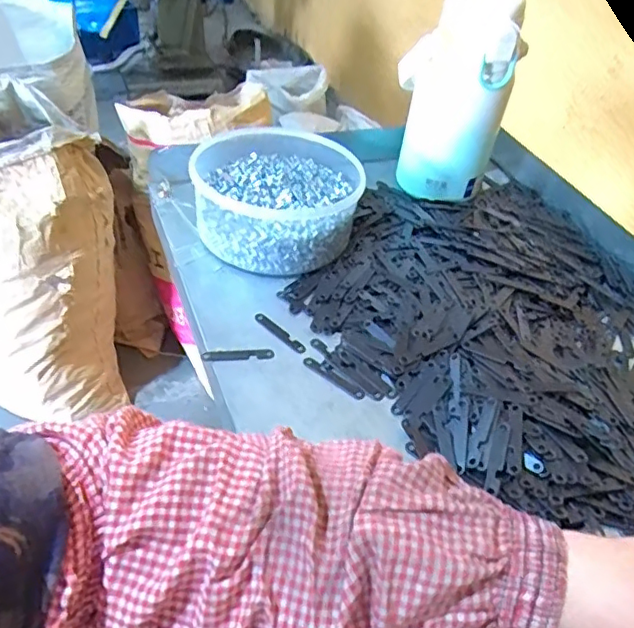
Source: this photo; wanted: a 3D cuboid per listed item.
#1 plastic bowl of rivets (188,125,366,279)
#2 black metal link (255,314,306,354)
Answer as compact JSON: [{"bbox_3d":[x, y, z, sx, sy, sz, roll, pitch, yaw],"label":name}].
[{"bbox_3d":[-0.034,-0.113,0.545,0.149,0.058,0.170,12,43,4],"label":"plastic bowl of rivets"},{"bbox_3d":[-0.028,0.014,0.458,0.052,0.004,0.009,35,50,28],"label":"black metal link"}]

